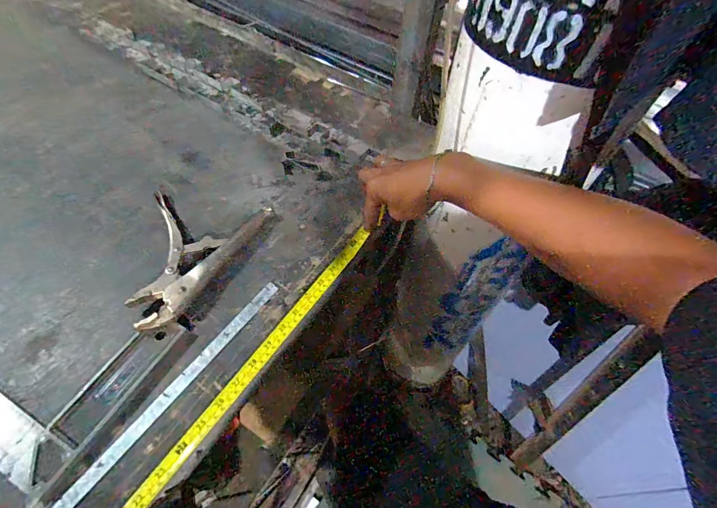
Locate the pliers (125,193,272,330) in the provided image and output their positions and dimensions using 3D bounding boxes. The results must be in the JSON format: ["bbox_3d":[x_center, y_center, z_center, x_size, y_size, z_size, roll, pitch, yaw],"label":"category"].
[{"bbox_3d":[-0.238,-0.009,0.459,0.146,0.020,0.210,22,58,9],"label":"pliers"}]

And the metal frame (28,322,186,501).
[{"bbox_3d":[-0.265,0.145,0.366,0.043,0.014,0.180,27,59,12],"label":"metal frame"}]

